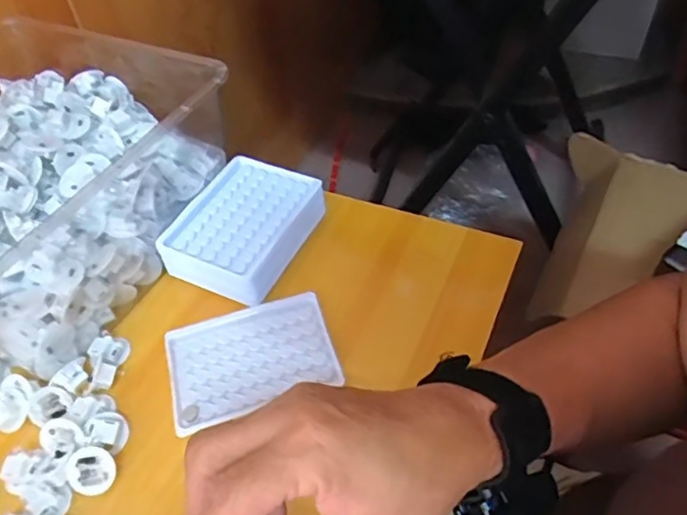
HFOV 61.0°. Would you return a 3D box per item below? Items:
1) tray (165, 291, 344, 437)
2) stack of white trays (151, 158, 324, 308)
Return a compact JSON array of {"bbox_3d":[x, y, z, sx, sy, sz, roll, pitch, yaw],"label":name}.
[{"bbox_3d":[-0.075,0.079,0.470,0.129,0.007,0.092,-16,49,-9],"label":"tray"},{"bbox_3d":[-0.087,-0.029,0.532,0.106,0.036,0.129,17,53,19],"label":"stack of white trays"}]

